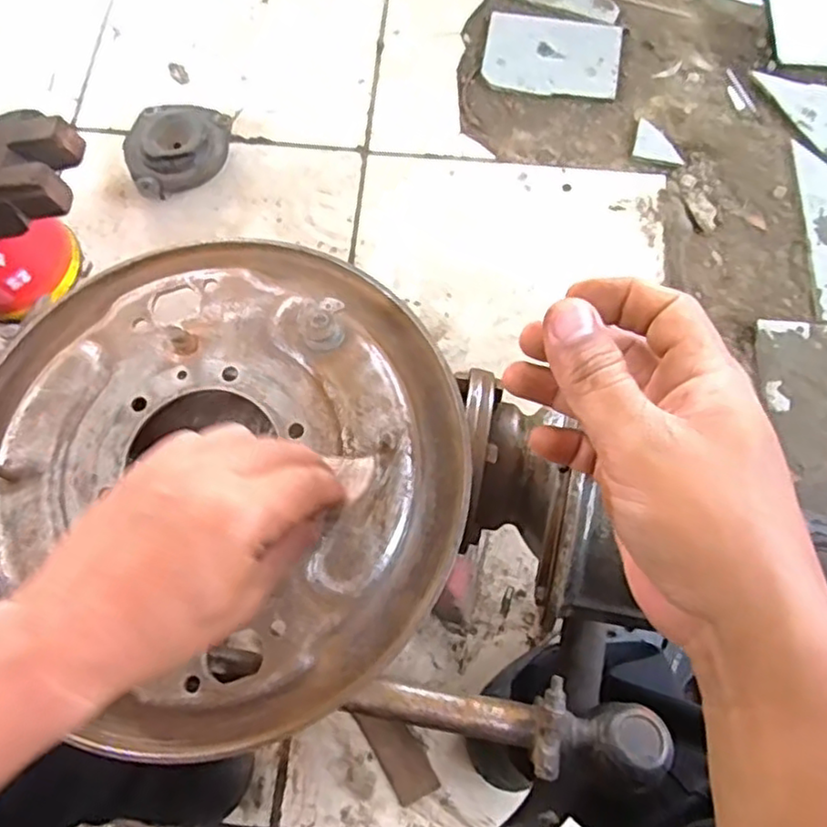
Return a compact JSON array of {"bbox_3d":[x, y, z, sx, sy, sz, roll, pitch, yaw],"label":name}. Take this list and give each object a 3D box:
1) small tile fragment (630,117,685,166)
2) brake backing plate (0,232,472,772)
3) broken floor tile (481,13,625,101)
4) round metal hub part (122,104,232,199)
[{"bbox_3d":[0.333,-0.364,0.902,0.068,0.007,0.064,16,73,5],"label":"small tile fragment"},{"bbox_3d":[-0.119,0.026,0.395,0.300,0.033,0.285,0,73,0],"label":"brake backing plate"},{"bbox_3d":[0.196,-0.504,0.945,0.188,0.011,0.135,10,73,3],"label":"broken floor tile"},{"bbox_3d":[-0.306,-0.347,0.876,0.128,0.052,0.124,0,73,0],"label":"round metal hub part"}]

